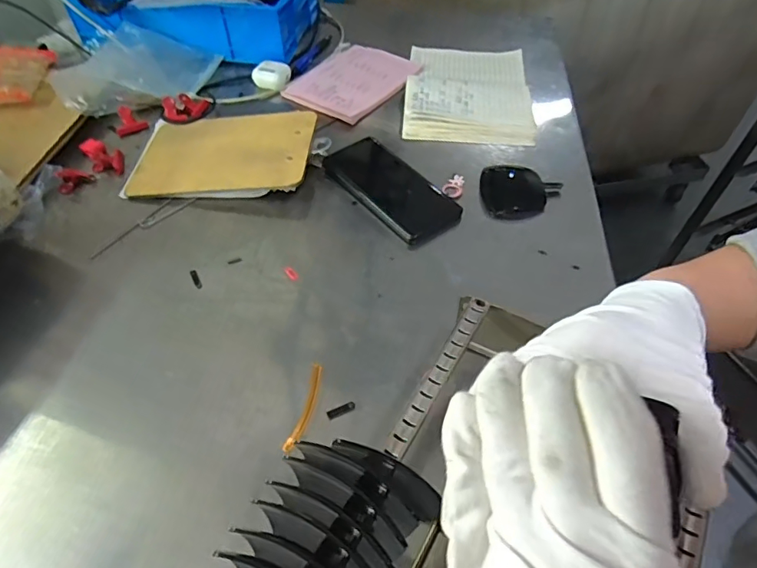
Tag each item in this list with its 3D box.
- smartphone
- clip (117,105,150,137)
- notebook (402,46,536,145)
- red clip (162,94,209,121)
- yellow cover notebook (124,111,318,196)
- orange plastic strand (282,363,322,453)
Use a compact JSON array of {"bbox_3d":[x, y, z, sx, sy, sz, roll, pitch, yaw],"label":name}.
[{"bbox_3d":[0.016,-0.113,0.574,0.082,0.017,0.168,-34,58,-24],"label":"smartphone"},{"bbox_3d":[-0.329,-0.217,0.657,0.040,0.026,0.034,-25,55,-18],"label":"clip"},{"bbox_3d":[0.127,-0.281,0.704,0.169,0.013,0.237,4,51,4],"label":"notebook"},{"bbox_3d":[-0.256,-0.234,0.667,0.057,0.022,0.041,-16,52,-12],"label":"red clip"},{"bbox_3d":[-0.182,-0.161,0.596,0.204,0.034,0.137,4,51,3],"label":"yellow cover notebook"},{"bbox_3d":[-0.059,0.100,0.406,0.012,0.004,0.077,11,52,9],"label":"orange plastic strand"}]

